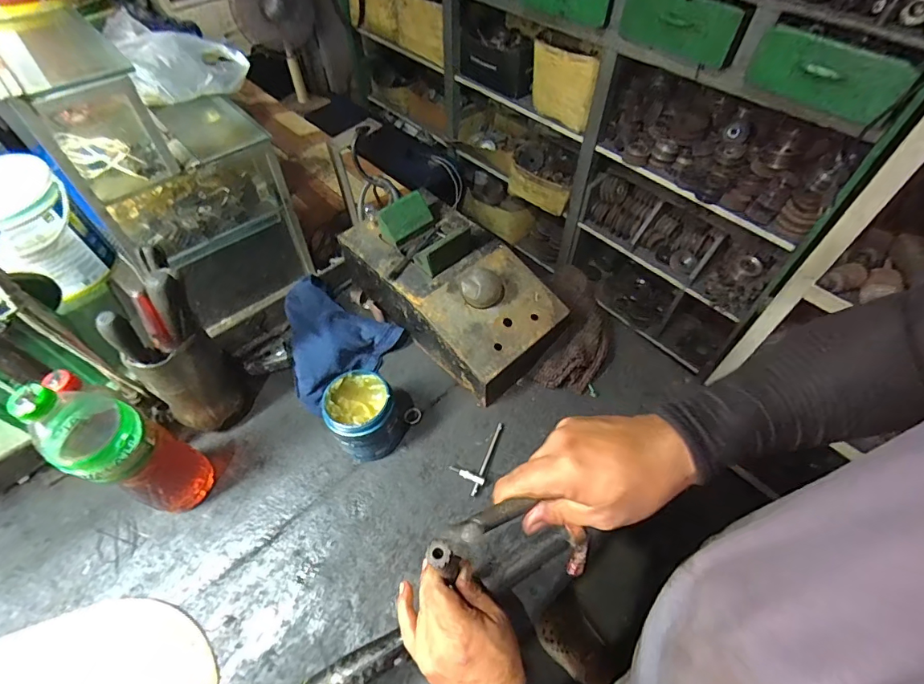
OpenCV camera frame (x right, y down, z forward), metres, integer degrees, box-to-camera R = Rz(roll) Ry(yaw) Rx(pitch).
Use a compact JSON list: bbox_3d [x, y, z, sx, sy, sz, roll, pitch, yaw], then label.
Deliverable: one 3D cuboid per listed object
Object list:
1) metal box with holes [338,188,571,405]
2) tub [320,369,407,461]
[{"bbox_3d":[-0.017,-0.097,0.715,0.182,0.139,0.339,-38,62,-23],"label":"metal box with holes"},{"bbox_3d":[-0.132,0.101,0.618,0.092,0.094,0.095,0,56,0],"label":"tub"}]

